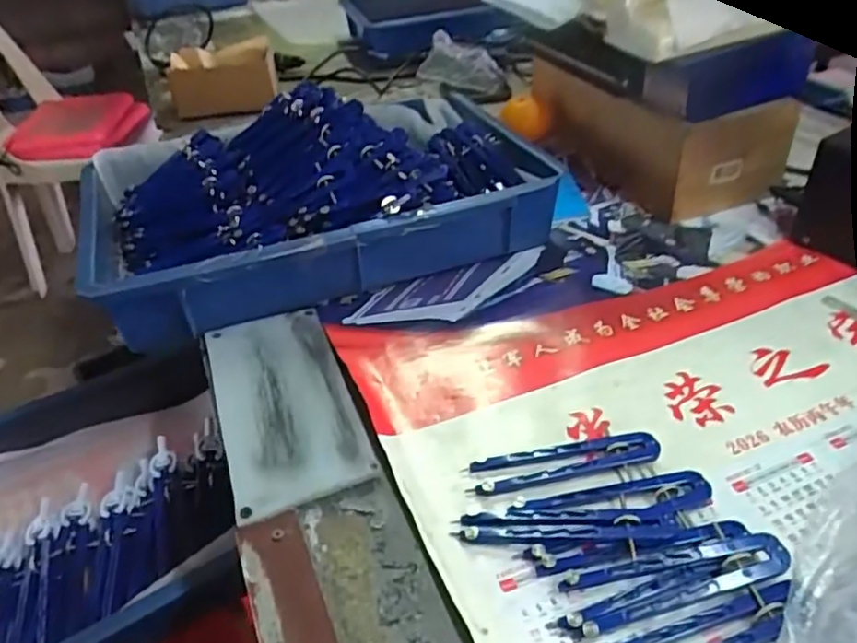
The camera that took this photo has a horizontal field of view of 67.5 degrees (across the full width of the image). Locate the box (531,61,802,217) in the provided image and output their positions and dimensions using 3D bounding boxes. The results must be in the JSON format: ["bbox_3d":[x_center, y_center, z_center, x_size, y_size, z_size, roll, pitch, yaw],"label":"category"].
[{"bbox_3d":[0.241,-0.227,0.734,0.139,0.098,0.287,-17,40,-17],"label":"box"}]

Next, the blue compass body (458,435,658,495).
[{"bbox_3d":[0.085,0.089,0.411,0.123,0.009,0.025,-8,38,-5],"label":"blue compass body"}]

